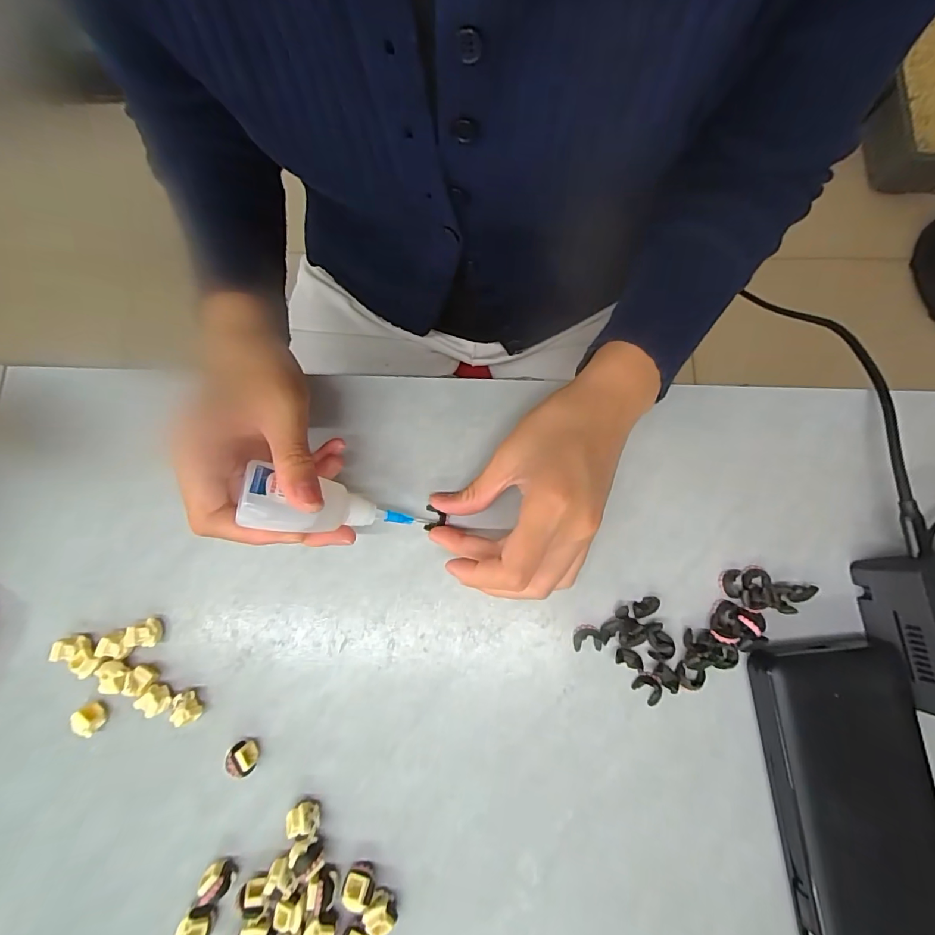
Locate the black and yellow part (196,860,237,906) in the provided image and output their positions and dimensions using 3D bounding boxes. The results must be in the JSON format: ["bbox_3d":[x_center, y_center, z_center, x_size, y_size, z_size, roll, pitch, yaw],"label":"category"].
[{"bbox_3d":[-0.127,0.210,0.235,0.015,0.016,0.013,39,82,6],"label":"black and yellow part"}]

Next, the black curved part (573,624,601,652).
[{"bbox_3d":[0.067,0.098,0.263,0.015,0.005,0.015,-5,80,-1],"label":"black curved part"}]

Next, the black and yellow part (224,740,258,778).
[{"bbox_3d":[-0.119,0.154,0.245,0.012,0.016,0.016,-36,82,-6],"label":"black and yellow part"}]

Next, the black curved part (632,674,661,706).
[{"bbox_3d":[0.101,0.123,0.257,0.016,0.004,0.012,43,83,7],"label":"black curved part"}]

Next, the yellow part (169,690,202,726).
[{"bbox_3d":[-0.153,0.130,0.251,0.014,0.013,0.015,0,80,0],"label":"yellow part"}]

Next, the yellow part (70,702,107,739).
[{"bbox_3d":[-0.205,0.137,0.250,0.012,0.013,0.015,-29,81,-5],"label":"yellow part"}]

